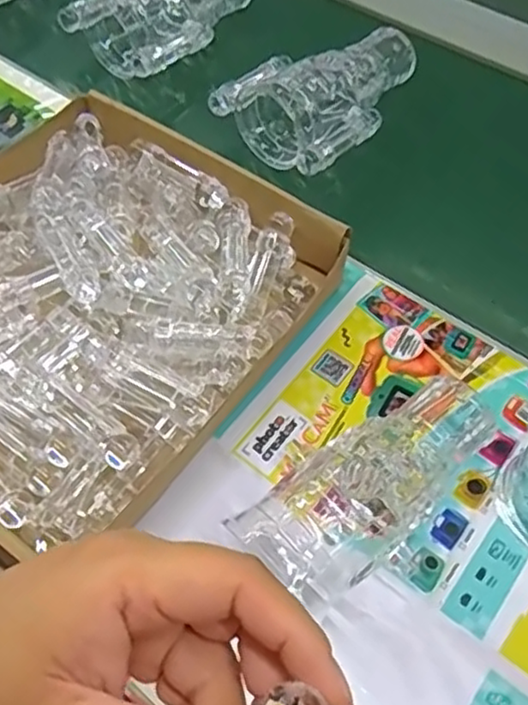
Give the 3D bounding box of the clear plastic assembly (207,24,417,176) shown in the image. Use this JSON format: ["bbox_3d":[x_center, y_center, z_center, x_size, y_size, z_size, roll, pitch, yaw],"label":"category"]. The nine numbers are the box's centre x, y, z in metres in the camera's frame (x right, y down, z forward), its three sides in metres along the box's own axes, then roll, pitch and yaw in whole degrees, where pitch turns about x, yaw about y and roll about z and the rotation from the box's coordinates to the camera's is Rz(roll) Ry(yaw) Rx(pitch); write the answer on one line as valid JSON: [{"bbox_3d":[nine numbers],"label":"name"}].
[{"bbox_3d":[0.062,-0.241,0.614,0.125,0.053,0.185,40,66,21],"label":"clear plastic assembly"}]

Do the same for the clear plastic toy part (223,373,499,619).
[{"bbox_3d":[0.067,0.079,0.408,0.167,0.062,0.068,-35,65,-19],"label":"clear plastic toy part"}]

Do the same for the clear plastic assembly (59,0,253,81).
[{"bbox_3d":[-0.091,-0.342,0.685,0.121,0.066,0.187,39,66,21],"label":"clear plastic assembly"}]

